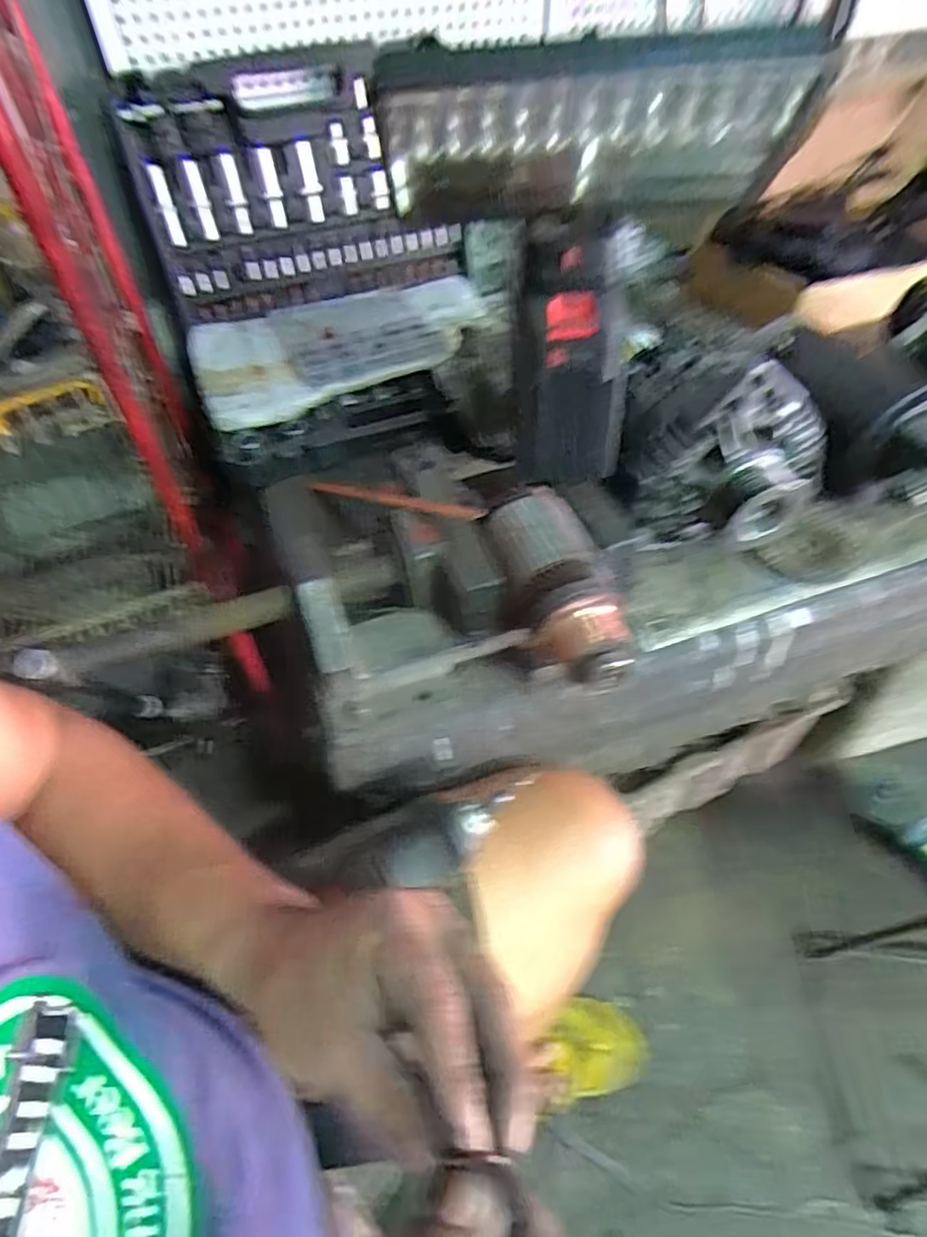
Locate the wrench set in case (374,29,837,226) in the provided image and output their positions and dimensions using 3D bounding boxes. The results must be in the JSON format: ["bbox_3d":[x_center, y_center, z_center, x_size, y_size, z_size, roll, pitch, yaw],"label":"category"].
[{"bbox_3d":[0.064,-0.257,0.352,0.209,0.123,0.023,-3,88,0],"label":"wrench set in case"}]

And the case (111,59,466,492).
[{"bbox_3d":[-0.151,-0.384,0.709,0.344,0.282,0.321,-13,48,-8],"label":"case"}]

